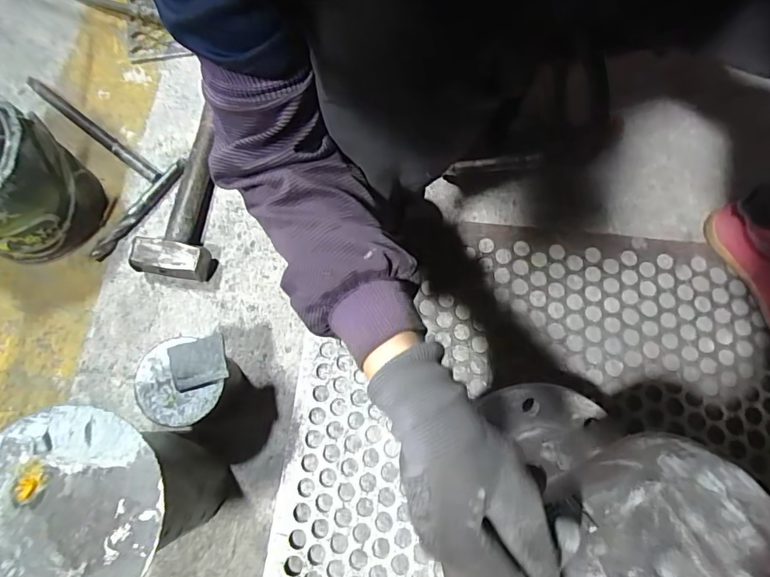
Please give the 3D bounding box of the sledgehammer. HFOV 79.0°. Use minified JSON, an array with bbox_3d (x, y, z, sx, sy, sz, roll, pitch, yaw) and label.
[{"bbox_3d":[-0.256,-0.124,0.612,0.087,0.043,0.230,5,74,2],"label":"sledgehammer"}]

